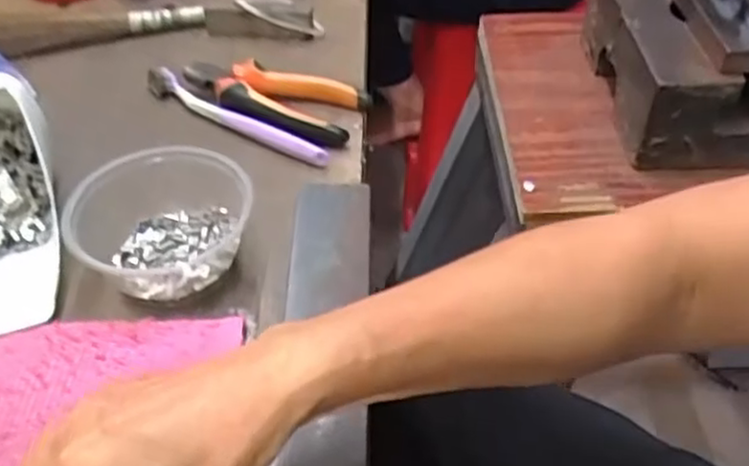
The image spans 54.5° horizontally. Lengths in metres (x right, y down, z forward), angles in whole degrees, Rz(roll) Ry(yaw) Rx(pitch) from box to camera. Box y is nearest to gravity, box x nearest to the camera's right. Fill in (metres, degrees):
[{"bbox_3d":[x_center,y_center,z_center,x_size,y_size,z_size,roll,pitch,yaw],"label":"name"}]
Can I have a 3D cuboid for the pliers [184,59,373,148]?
[{"bbox_3d":[-0.084,-0.101,0.573,0.148,0.032,0.069,15,47,17],"label":"pliers"}]

